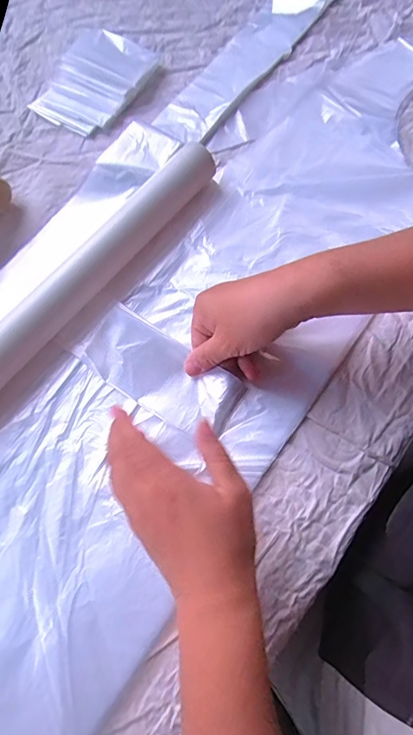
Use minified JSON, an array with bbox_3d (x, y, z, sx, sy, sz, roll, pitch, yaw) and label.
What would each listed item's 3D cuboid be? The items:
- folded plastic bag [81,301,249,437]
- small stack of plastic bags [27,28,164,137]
[{"bbox_3d":[-0.037,0.004,0.345,0.133,0.018,0.065,32,76,8],"label":"folded plastic bag"},{"bbox_3d":[-0.126,-0.325,0.458,0.106,0.021,0.132,27,75,10],"label":"small stack of plastic bags"}]

